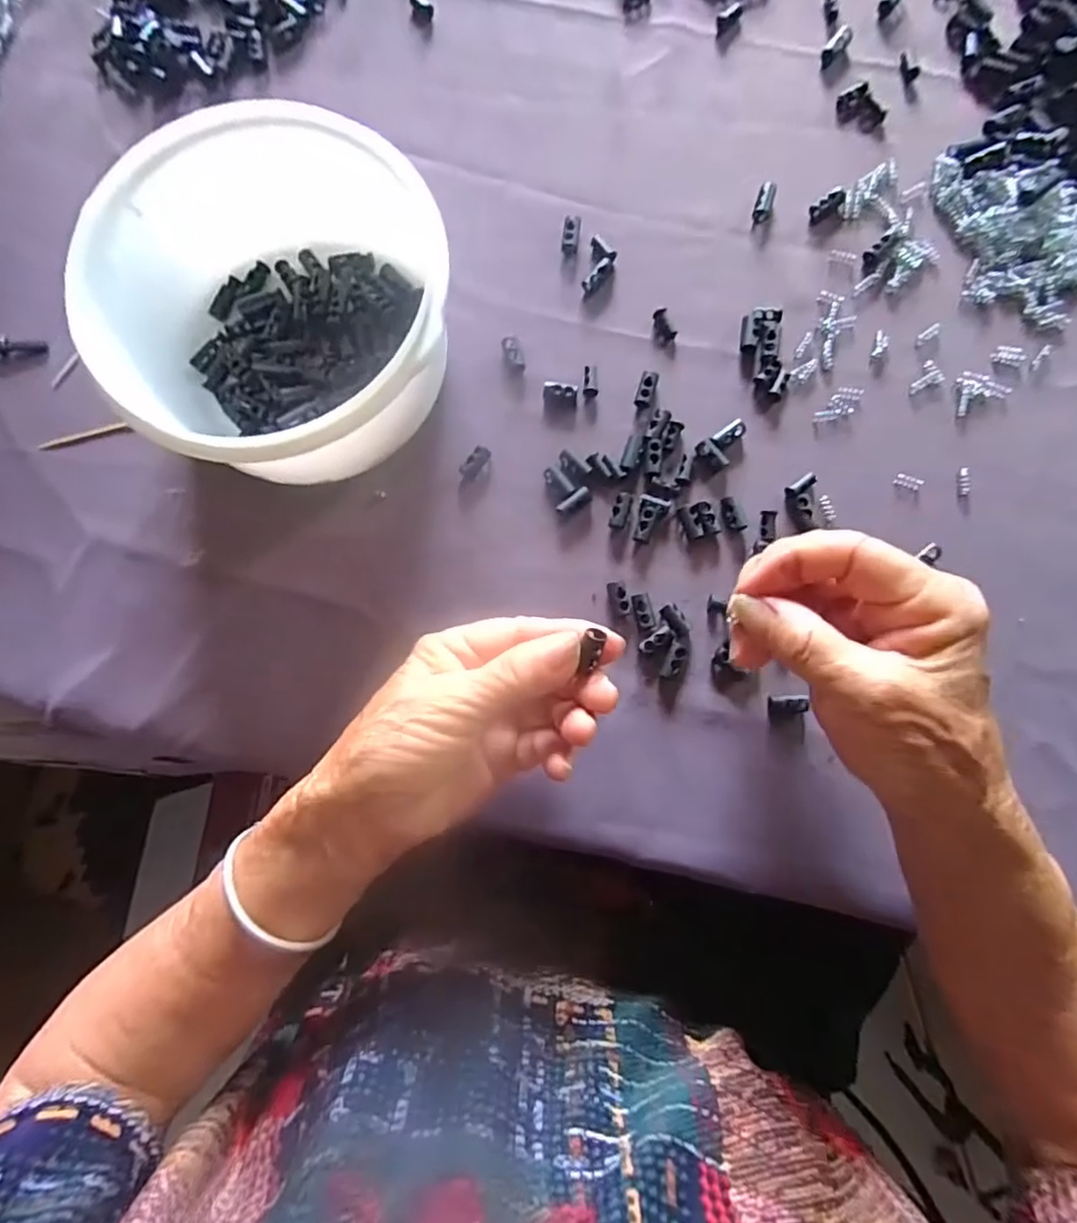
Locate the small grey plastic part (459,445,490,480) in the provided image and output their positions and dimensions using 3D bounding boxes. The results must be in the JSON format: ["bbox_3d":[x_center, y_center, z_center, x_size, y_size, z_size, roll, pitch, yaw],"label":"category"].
[{"bbox_3d":[-0.033,-0.080,0.321,0.009,0.008,0.019,39,87,5],"label":"small grey plastic part"}]

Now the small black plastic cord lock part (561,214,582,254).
[{"bbox_3d":[0.018,-0.210,0.333,0.009,0.008,0.022,9,84,3],"label":"small black plastic cord lock part"}]

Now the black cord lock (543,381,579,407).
[{"bbox_3d":[0.012,-0.116,0.323,0.018,0.006,0.011,9,84,3],"label":"black cord lock"}]

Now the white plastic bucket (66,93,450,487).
[{"bbox_3d":[-0.121,-0.140,0.294,0.157,0.074,0.143,0,84,2],"label":"white plastic bucket"}]

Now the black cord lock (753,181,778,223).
[{"bbox_3d":[0.124,-0.224,0.333,0.009,0.008,0.020,19,85,3],"label":"black cord lock"}]

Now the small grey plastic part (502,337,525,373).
[{"bbox_3d":[-0.013,-0.139,0.326,0.010,0.004,0.020,-18,84,0],"label":"small grey plastic part"}]

